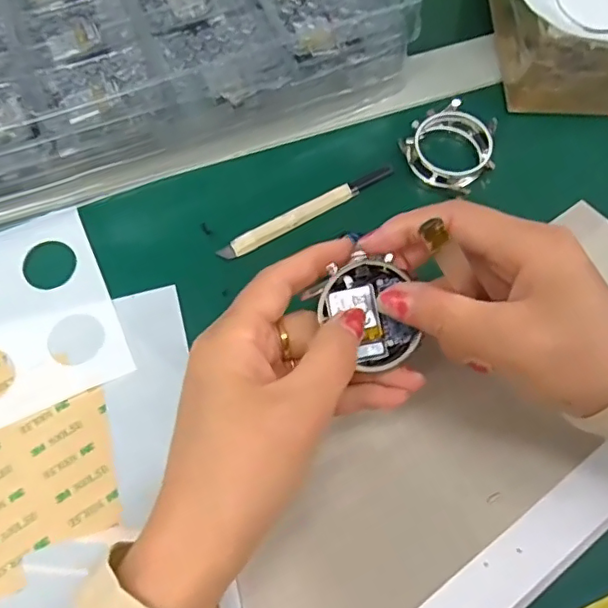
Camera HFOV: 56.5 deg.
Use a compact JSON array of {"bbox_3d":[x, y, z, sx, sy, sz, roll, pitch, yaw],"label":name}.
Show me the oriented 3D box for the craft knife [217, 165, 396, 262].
[{"bbox_3d":[0.003,-0.053,0.322,0.109,0.004,0.010,-29,89,-10],"label":"craft knife"}]

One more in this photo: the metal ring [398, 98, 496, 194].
[{"bbox_3d":[0.088,-0.092,0.334,0.052,0.016,0.050,-1,75,3],"label":"metal ring"}]

